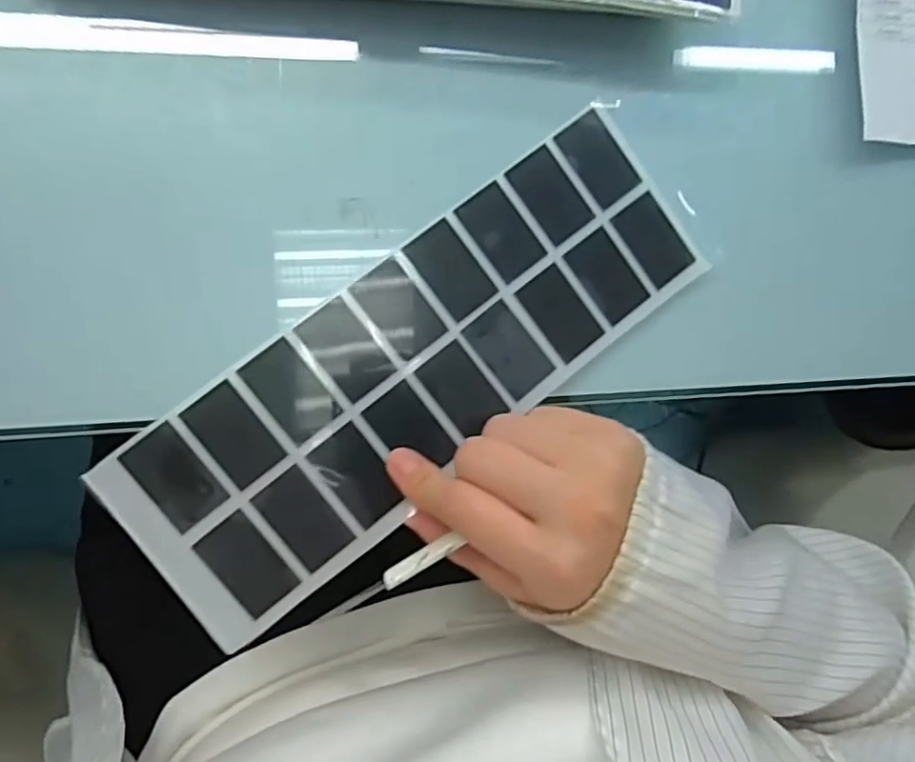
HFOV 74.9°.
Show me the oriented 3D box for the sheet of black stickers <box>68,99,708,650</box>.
[{"bbox_3d":[-0.014,-0.009,0.259,0.267,0.004,0.090,-38,95,-9],"label":"sheet of black stickers"}]

